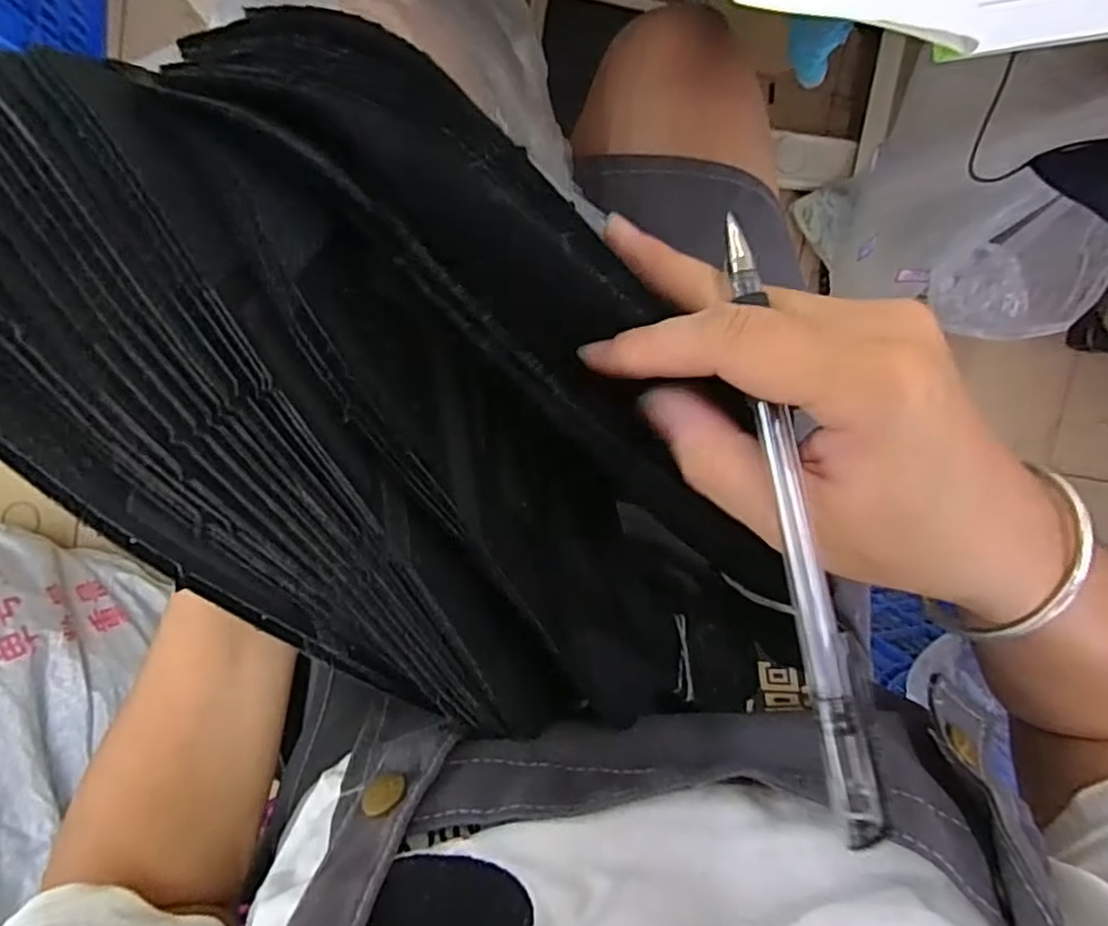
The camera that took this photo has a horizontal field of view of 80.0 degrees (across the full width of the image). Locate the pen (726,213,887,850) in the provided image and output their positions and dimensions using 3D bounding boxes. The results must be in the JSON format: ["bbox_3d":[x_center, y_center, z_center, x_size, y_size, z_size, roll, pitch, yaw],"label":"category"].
[{"bbox_3d":[0.063,0.012,0.170,0.009,0.008,0.159,-8,81,-4],"label":"pen"}]

